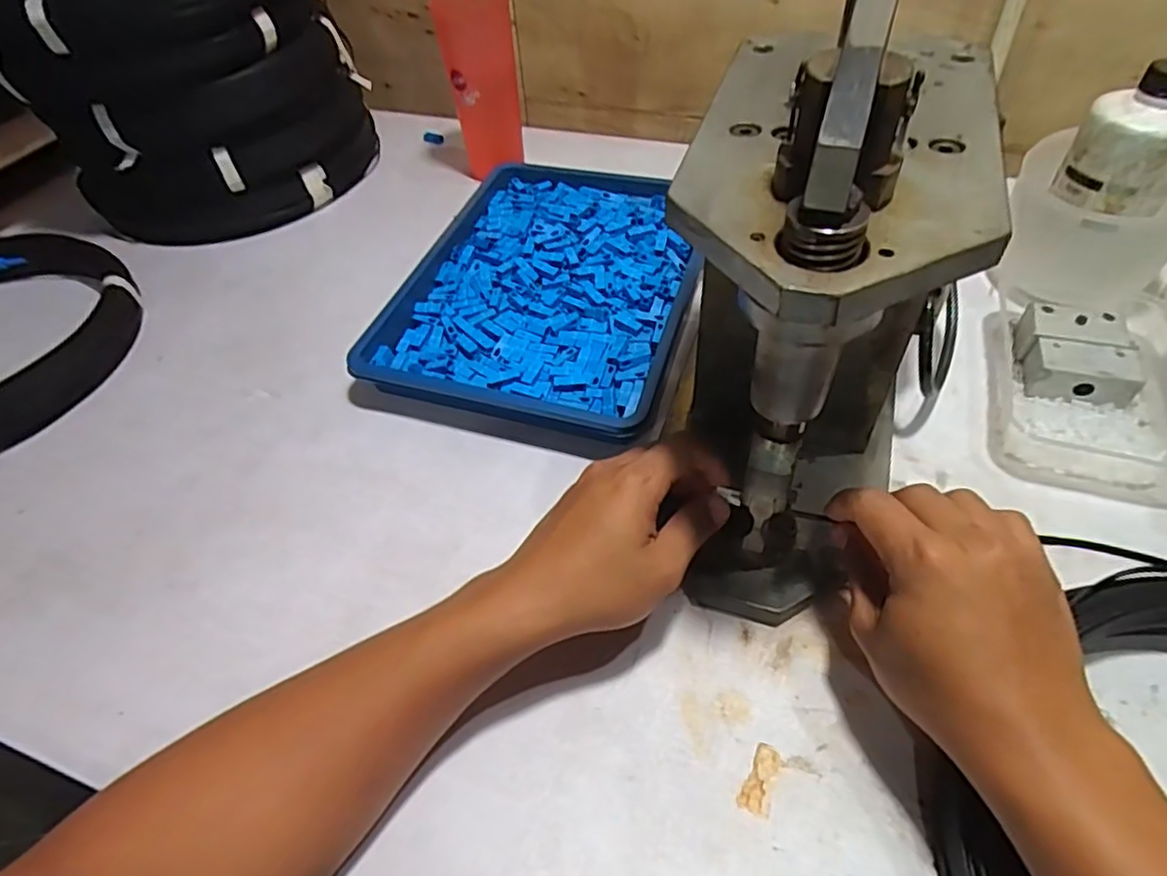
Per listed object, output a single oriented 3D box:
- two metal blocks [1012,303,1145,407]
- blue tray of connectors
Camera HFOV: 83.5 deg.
[{"bbox_3d":[0.358,-0.062,0.474,0.068,0.030,0.070,9,53,13],"label":"two metal blocks"},{"bbox_3d":[-0.021,-0.137,0.569,0.235,0.035,0.318,12,53,15],"label":"blue tray of connectors"}]

